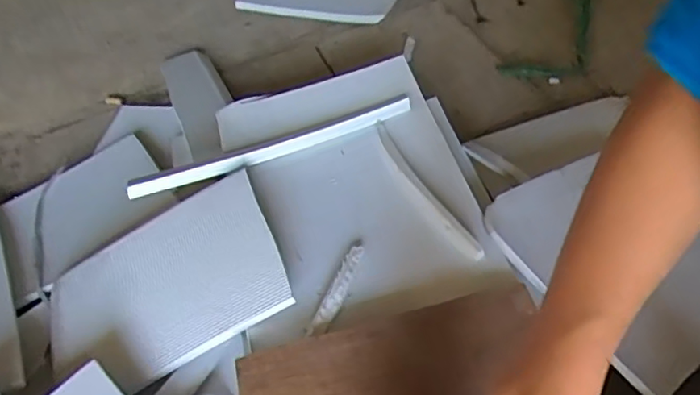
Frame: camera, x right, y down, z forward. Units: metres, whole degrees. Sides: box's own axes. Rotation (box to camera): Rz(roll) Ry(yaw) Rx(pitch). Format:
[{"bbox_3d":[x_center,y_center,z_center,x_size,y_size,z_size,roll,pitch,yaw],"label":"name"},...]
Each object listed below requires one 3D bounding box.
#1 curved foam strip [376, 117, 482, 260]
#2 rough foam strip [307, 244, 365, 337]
[{"bbox_3d":[0.062,-0.010,0.552,0.020,0.014,0.183,-24,51,-12],"label":"curved foam strip"},{"bbox_3d":[-0.009,0.072,0.492,0.016,0.007,0.091,15,54,19],"label":"rough foam strip"}]

